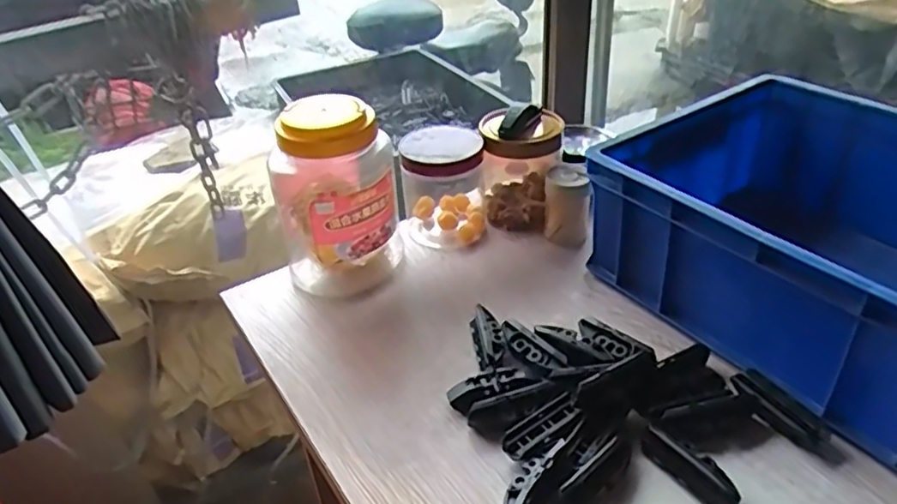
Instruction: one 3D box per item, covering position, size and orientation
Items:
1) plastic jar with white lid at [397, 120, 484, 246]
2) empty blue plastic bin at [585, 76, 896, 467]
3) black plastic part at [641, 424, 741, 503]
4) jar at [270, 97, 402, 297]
[{"bbox_3d":[-0.006,-0.064,0.664,0.083,0.111,0.076,-3,35,2],"label":"plastic jar with white lid"},{"bbox_3d":[0.322,0.002,0.527,0.267,0.155,0.324,-25,40,-25],"label":"empty blue plastic bin"},{"bbox_3d":[0.161,0.144,0.423,0.021,0.017,0.076,-26,40,-27],"label":"black plastic part"},{"bbox_3d":[-0.103,-0.053,0.600,0.114,0.179,0.100,-8,36,-5],"label":"jar"}]

